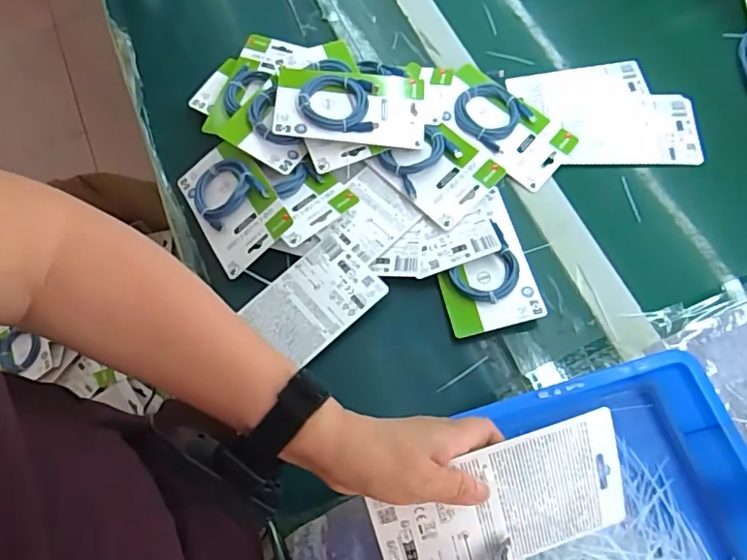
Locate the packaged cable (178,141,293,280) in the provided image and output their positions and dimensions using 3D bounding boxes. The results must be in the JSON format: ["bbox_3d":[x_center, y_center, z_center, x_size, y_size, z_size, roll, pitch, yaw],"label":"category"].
[{"bbox_3d":[-0.170,-0.097,0.655,0.096,0.034,0.180,-30,67,-10],"label":"packaged cable"}]

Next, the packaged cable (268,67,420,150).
[{"bbox_3d":[-0.027,-0.210,0.663,0.178,0.015,0.095,4,75,-6],"label":"packaged cable"}]

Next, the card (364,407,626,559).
[{"bbox_3d":[0.091,0.160,0.385,0.178,0.006,0.098,-17,105,-6],"label":"card"}]

